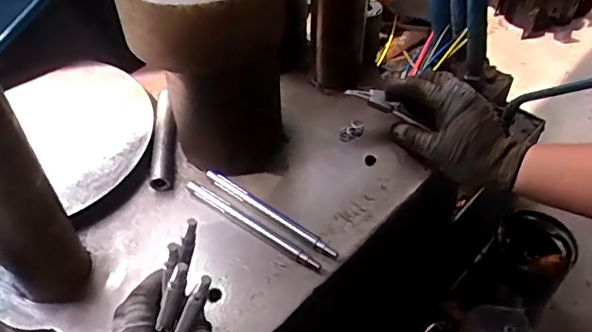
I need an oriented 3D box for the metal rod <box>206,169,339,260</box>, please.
[{"bbox_3d":[-0.028,0.046,0.563,0.164,0.012,0.014,30,55,25],"label":"metal rod"}]

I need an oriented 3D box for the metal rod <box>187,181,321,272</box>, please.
[{"bbox_3d":[-0.044,0.057,0.555,0.161,0.011,0.013,29,54,24],"label":"metal rod"}]

